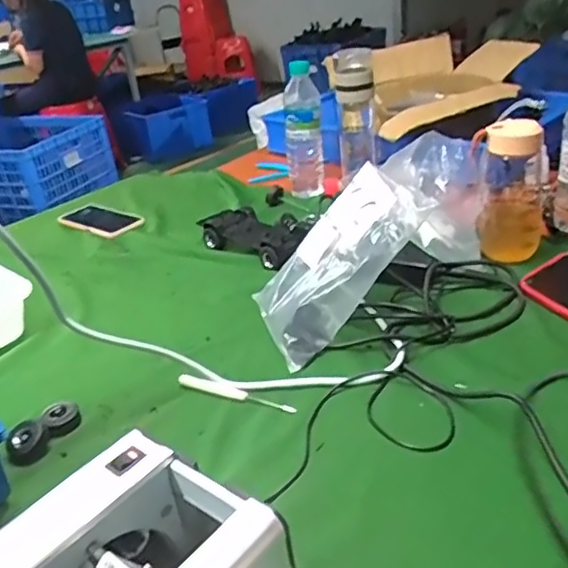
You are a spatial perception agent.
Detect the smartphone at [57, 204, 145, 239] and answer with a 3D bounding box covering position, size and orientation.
[{"bbox_3d":[-0.325,-0.116,1.088,0.173,0.009,0.088,16,36,36],"label":"smartphone"}]

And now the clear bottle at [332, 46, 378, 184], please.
[{"bbox_3d":[0.122,-0.296,1.069,0.075,0.208,0.056,-5,29,4],"label":"clear bottle"}]

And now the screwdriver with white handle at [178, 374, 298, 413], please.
[{"bbox_3d":[-0.050,0.111,0.614,0.137,0.013,0.012,10,32,26],"label":"screwdriver with white handle"}]

